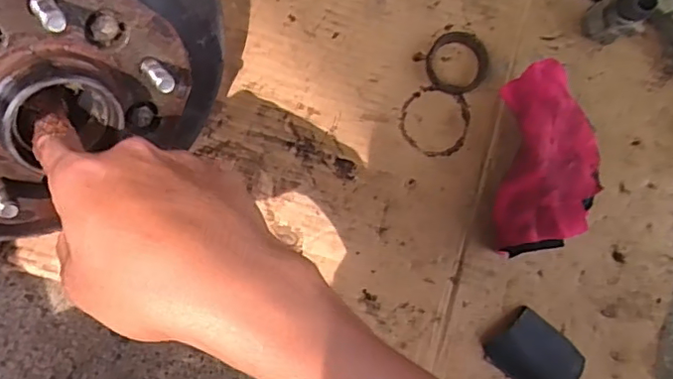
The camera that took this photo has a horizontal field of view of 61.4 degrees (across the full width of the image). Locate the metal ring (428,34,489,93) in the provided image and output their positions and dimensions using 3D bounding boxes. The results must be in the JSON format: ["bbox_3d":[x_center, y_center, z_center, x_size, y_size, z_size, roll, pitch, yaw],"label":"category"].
[{"bbox_3d":[0.101,-0.106,0.471,0.050,0.009,0.051,0,87,-6],"label":"metal ring"}]

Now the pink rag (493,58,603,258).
[{"bbox_3d":[0.165,-0.025,0.450,0.065,0.055,0.152,7,86,-5],"label":"pink rag"}]

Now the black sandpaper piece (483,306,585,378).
[{"bbox_3d":[0.163,0.135,0.458,0.069,0.018,0.053,40,84,-3],"label":"black sandpaper piece"}]

